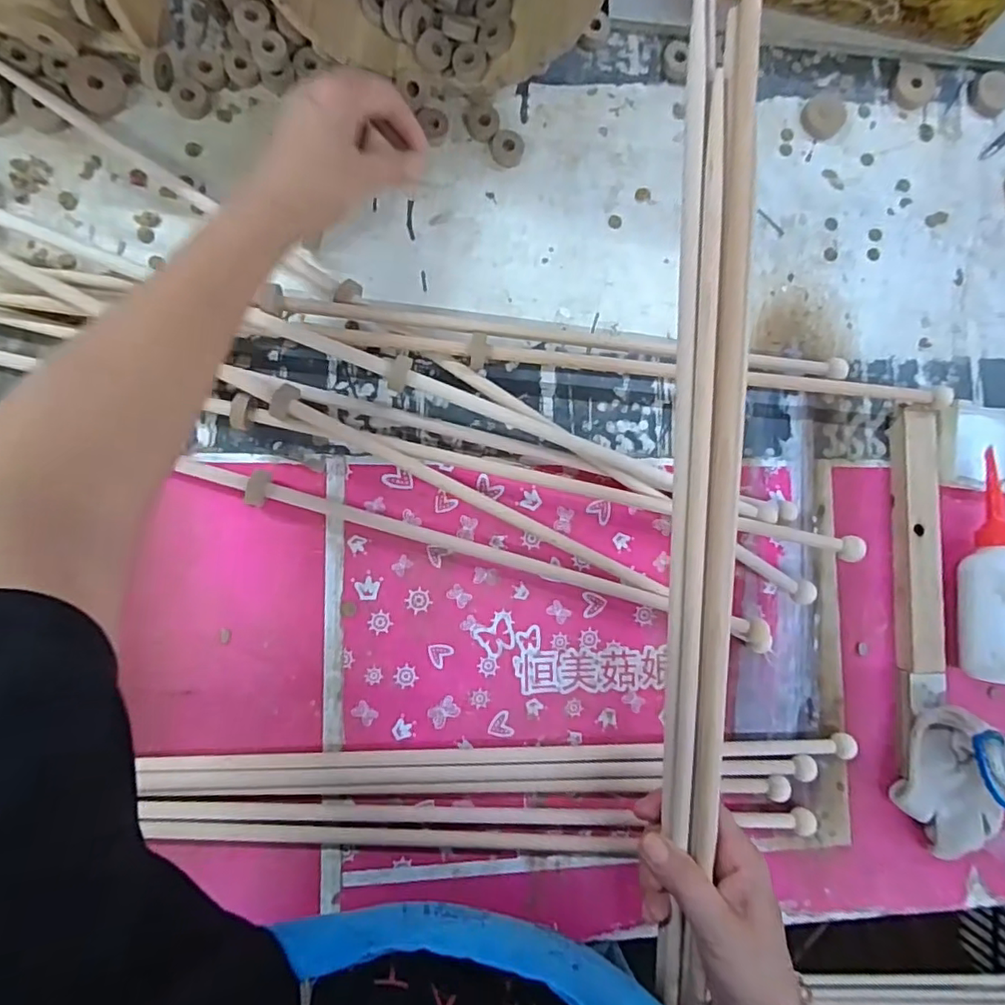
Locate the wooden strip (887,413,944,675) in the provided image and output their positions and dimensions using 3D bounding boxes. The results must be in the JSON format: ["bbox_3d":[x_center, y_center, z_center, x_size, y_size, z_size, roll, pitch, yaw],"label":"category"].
[{"bbox_3d":[0.340,0.030,0.479,0.033,0.022,0.209,1,87,-8],"label":"wooden strip"}]

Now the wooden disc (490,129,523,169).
[{"bbox_3d":[0.004,-0.281,0.464,0.025,0.009,0.025,0,88,-8],"label":"wooden disc"}]

